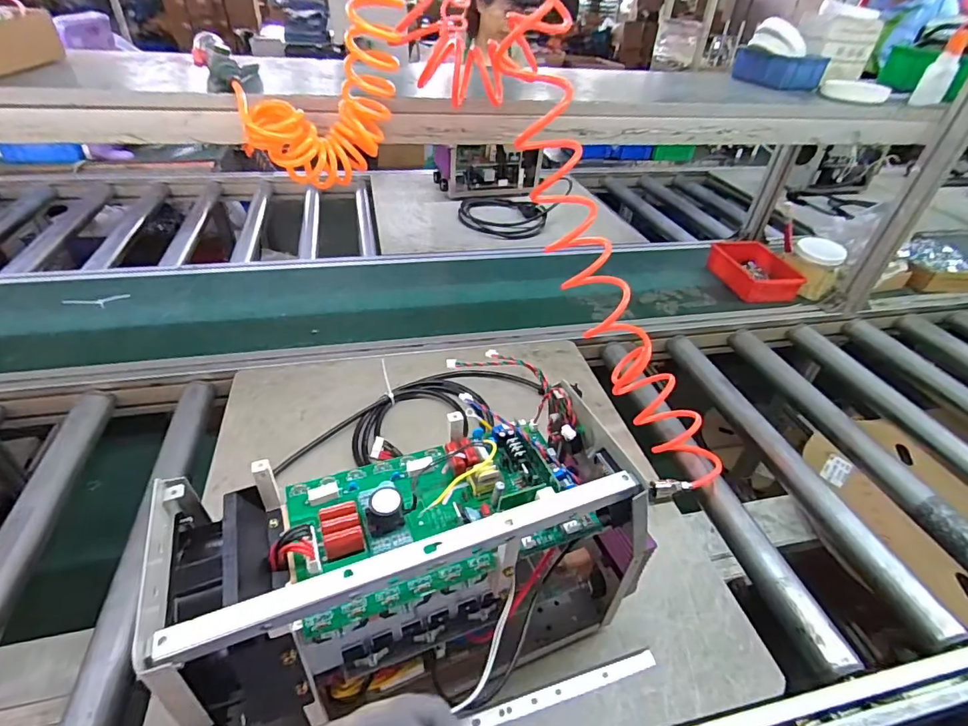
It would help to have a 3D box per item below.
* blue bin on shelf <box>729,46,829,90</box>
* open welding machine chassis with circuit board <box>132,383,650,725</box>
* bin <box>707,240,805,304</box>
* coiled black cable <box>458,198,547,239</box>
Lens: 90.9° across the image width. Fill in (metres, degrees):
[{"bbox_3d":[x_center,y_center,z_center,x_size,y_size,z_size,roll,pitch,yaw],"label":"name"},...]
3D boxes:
[{"bbox_3d":[0.547,-0.557,0.902,0.093,0.053,0.143,-5,40,-12],"label":"blue bin on shelf"},{"bbox_3d":[-0.048,0.182,0.416,0.346,0.240,0.143,-11,42,-19],"label":"open welding machine chassis with circuit board"},{"bbox_3d":[0.630,-0.223,1.133,0.140,0.060,0.222,-1,39,-7],"label":"bin"},{"bbox_3d":[0.053,-0.417,1.347,0.234,0.028,0.304,-4,40,-10],"label":"coiled black cable"}]

